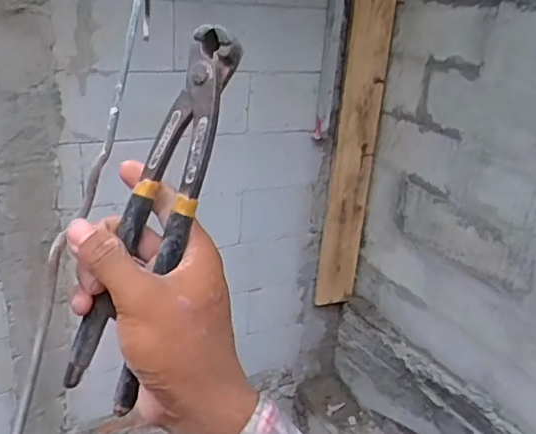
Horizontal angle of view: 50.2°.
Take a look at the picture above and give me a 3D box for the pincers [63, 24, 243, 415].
[{"bbox_3d":[-0.061,0.000,0.321,0.047,0.216,0.016,23,1,35],"label":"pincers"}]

